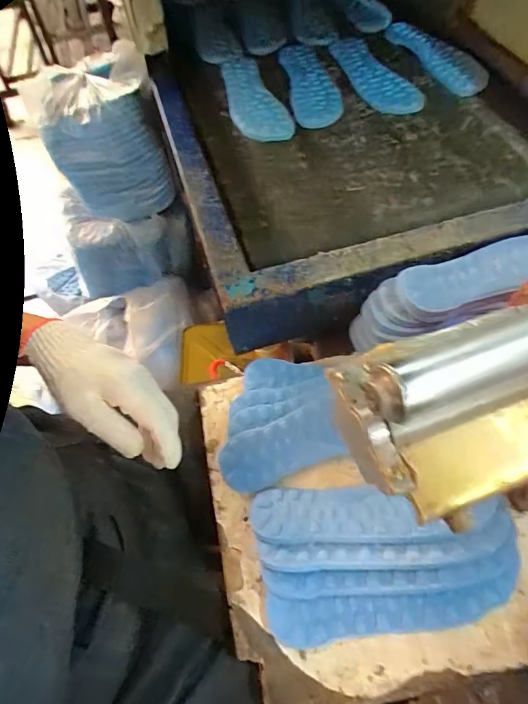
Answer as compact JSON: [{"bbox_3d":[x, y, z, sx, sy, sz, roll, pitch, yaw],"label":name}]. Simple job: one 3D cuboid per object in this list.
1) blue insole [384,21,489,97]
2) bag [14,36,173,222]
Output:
[{"bbox_3d":[0.303,-0.527,0.765,0.083,0.018,0.241,-20,59,-9],"label":"blue insole"},{"bbox_3d":[-0.365,-0.491,0.979,0.245,0.236,0.332,-27,60,-13],"label":"bag"}]

